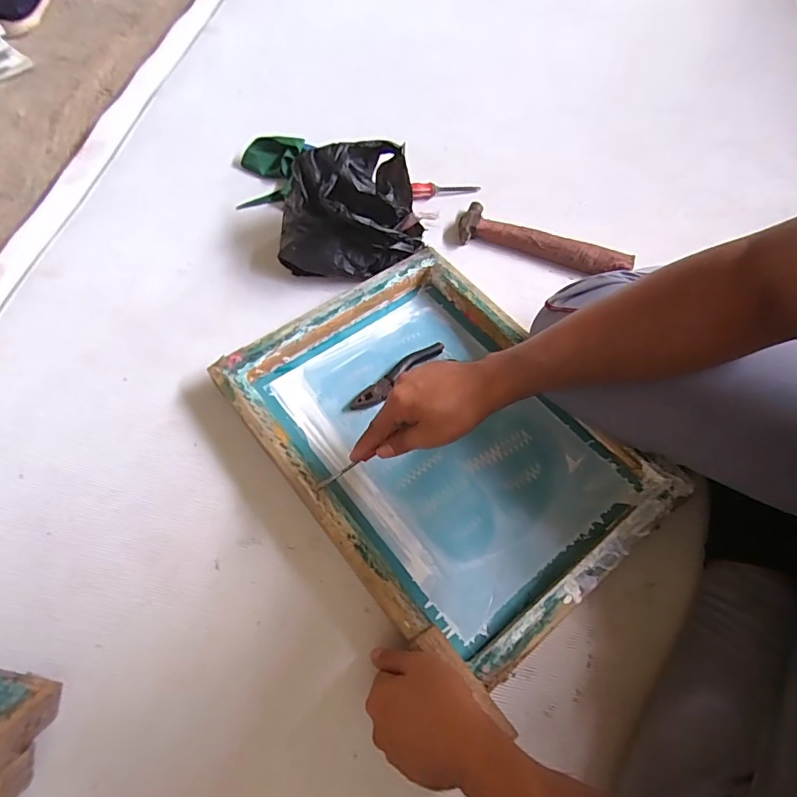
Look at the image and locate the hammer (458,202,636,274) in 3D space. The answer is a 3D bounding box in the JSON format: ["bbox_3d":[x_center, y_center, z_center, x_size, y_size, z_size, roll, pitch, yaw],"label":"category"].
[{"bbox_3d":[0.226,-0.248,0.758,0.264,0.034,0.071,17,64,6],"label":"hammer"}]

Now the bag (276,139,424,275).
[{"bbox_3d":[-0.066,-0.258,0.691,0.197,0.129,0.143,1,63,-2],"label":"bag"}]

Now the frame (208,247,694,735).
[{"bbox_3d":[0.049,0.041,0.574,0.337,0.052,0.448,-36,70,-18],"label":"frame"}]

